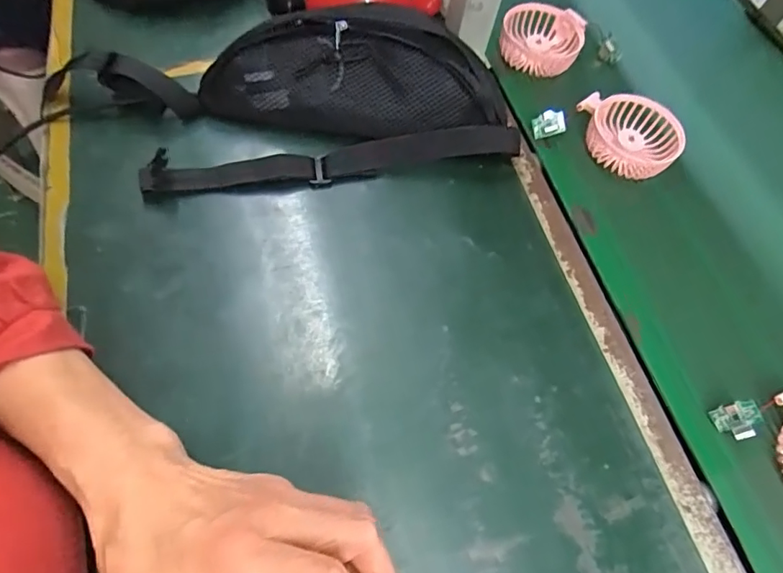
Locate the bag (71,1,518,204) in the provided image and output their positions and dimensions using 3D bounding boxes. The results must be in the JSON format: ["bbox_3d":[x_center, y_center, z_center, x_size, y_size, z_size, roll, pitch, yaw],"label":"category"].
[{"bbox_3d":[-0.073,-0.169,0.445,0.361,0.082,0.139,-7,63,-9],"label":"bag"}]

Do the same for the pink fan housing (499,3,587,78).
[{"bbox_3d":[0.167,-0.278,0.558,0.088,0.030,0.087,3,63,-6],"label":"pink fan housing"}]

